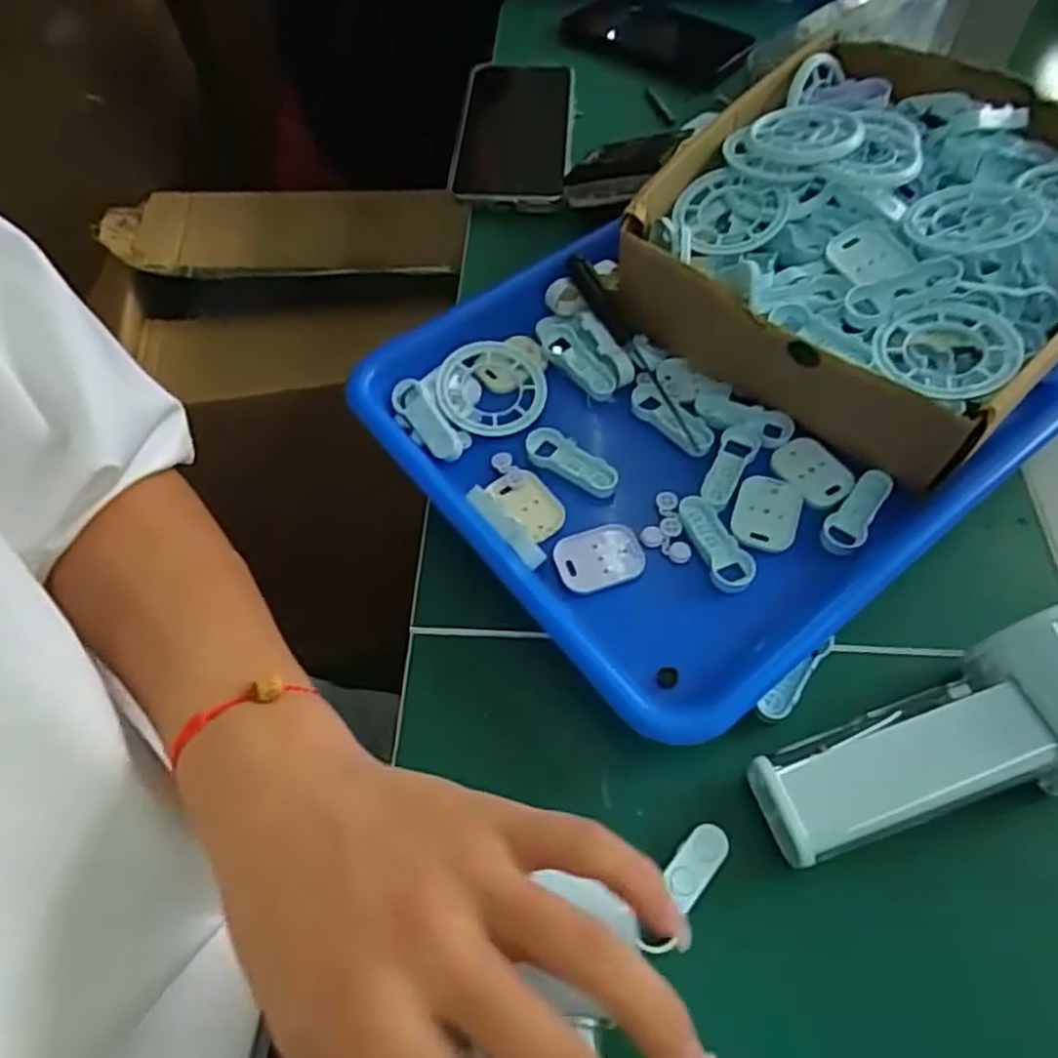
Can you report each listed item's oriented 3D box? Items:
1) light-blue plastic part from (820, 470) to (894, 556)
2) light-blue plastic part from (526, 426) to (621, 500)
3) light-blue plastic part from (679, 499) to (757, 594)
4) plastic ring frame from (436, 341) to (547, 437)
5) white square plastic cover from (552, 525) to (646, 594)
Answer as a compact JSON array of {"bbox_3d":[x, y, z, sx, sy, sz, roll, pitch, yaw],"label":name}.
[{"bbox_3d":[0.154,-0.008,0.347,0.018,0.004,0.047,34,78,21],"label":"light-blue plastic part"},{"bbox_3d":[0.021,-0.033,0.370,0.051,0.007,0.019,34,65,20],"label":"light-blue plastic part"},{"bbox_3d":[0.087,0.006,0.344,0.019,0.006,0.048,-20,60,-12],"label":"light-blue plastic part"},{"bbox_3d":[-0.019,-0.075,0.391,0.058,0.016,0.052,-6,58,-3],"label":"plastic ring frame"},{"bbox_3d":[0.033,0.013,0.345,0.040,0.004,0.029,-19,60,-11],"label":"white square plastic cover"}]

